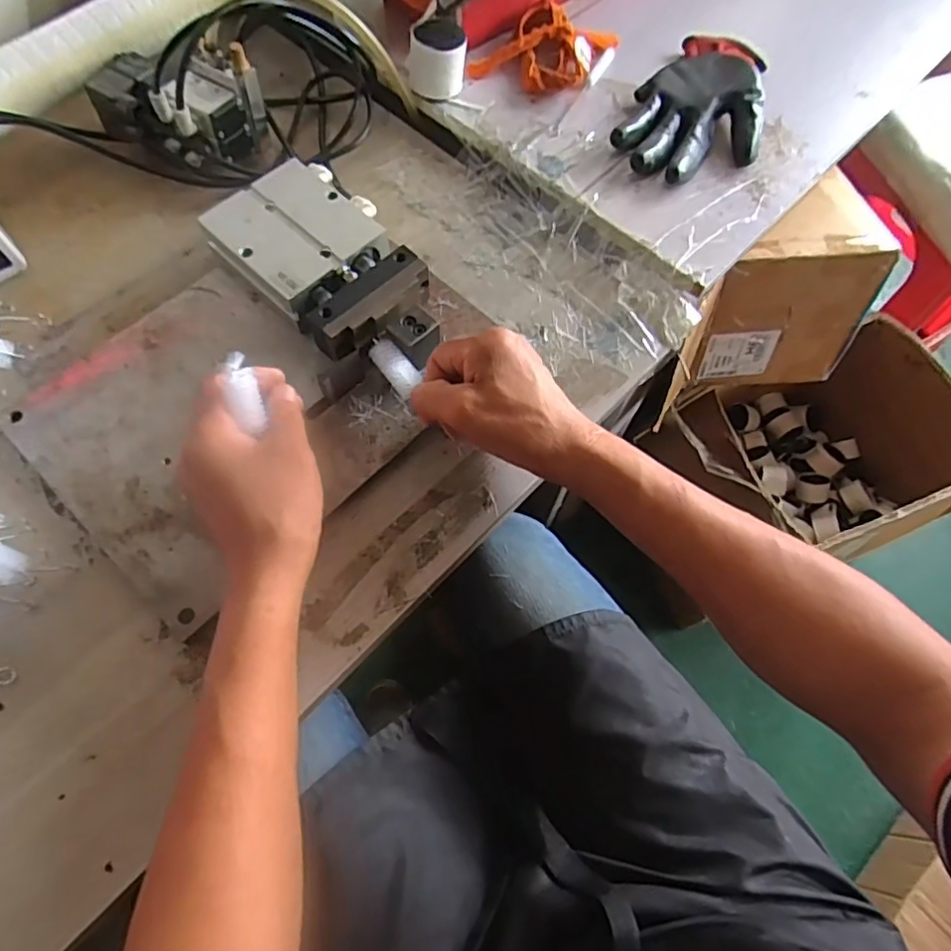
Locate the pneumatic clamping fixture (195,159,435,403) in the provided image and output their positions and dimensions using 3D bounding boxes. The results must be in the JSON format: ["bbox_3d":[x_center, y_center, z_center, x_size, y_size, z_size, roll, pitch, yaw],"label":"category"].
[{"bbox_3d":[-0.110,-0.151,0.468,0.115,0.054,0.208,-36,73,-16],"label":"pneumatic clamping fixture"}]

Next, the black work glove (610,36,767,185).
[{"bbox_3d":[0.208,-0.341,0.553,0.115,0.033,0.198,22,67,10],"label":"black work glove"}]

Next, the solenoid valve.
[{"bbox_3d":[-0.254,-0.314,0.514,0.127,0.084,0.071,16,66,7],"label":"solenoid valve"}]

